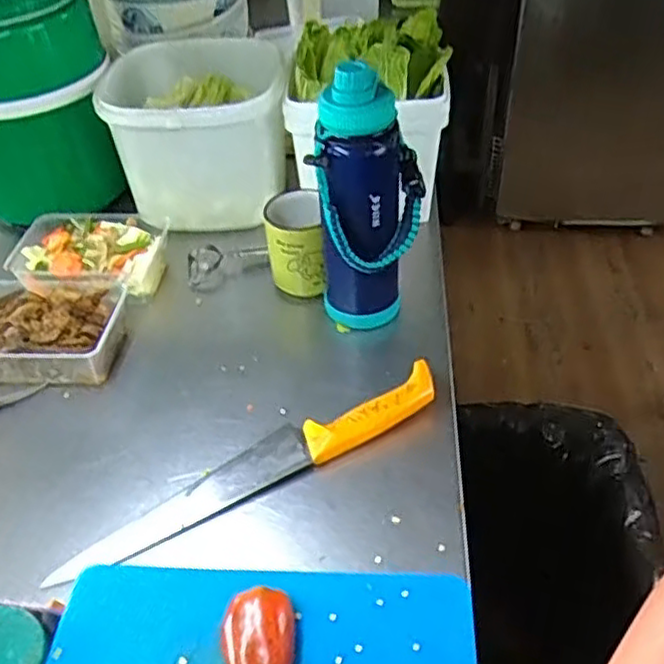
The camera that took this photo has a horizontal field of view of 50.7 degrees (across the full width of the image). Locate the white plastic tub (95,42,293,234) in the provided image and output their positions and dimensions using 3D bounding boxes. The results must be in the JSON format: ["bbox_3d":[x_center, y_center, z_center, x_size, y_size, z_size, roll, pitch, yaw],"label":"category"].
[{"bbox_3d":[-0.169,-0.251,0.916,0.224,0.188,0.215,-3,42,2],"label":"white plastic tub"}]

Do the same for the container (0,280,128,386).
[{"bbox_3d":[-0.305,0.004,0.740,0.163,0.062,0.124,-4,42,1],"label":"container"}]

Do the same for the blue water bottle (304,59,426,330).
[{"bbox_3d":[0.036,-0.114,0.677,0.098,0.259,0.072,2,42,8],"label":"blue water bottle"}]

